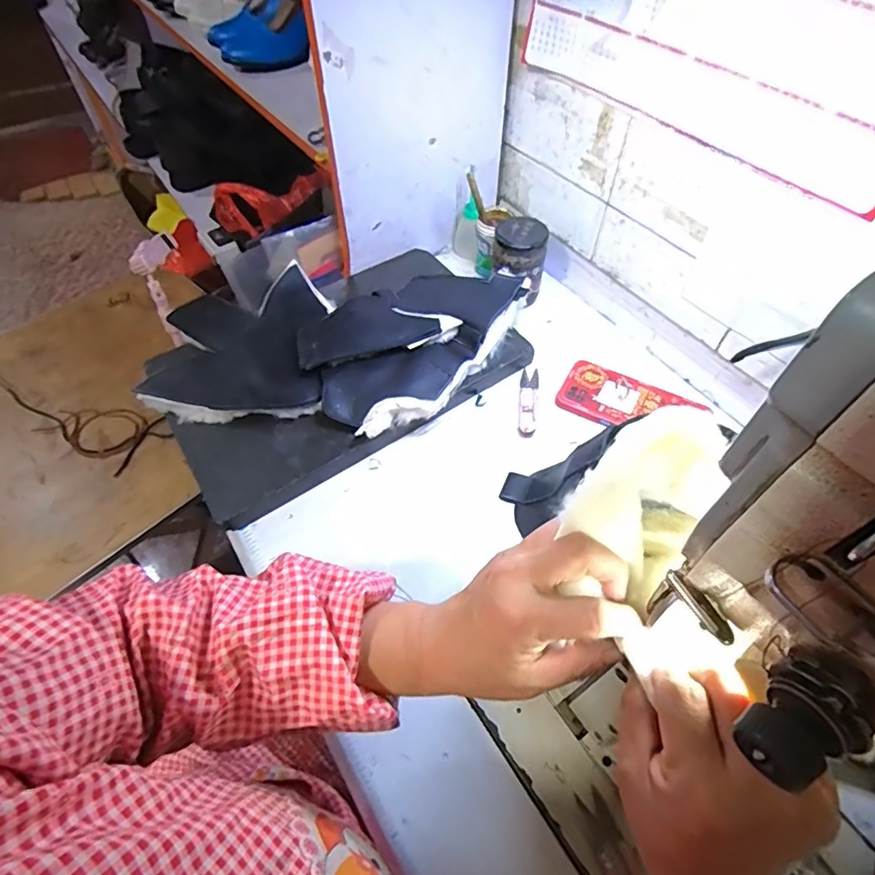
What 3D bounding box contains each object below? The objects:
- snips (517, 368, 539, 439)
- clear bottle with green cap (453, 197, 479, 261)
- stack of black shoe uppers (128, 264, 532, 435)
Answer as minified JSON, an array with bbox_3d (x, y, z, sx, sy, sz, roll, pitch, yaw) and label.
[{"bbox_3d":[0.105,-0.042,0.598,0.021,0.009,0.101,7,54,6],"label":"snips"},{"bbox_3d":[0.040,-0.288,0.724,0.022,0.074,0.038,-21,56,-15],"label":"clear bottle with green cap"},{"bbox_3d":[-0.122,-0.116,0.607,0.408,0.063,0.260,10,54,7],"label":"stack of black shoe uppers"}]

